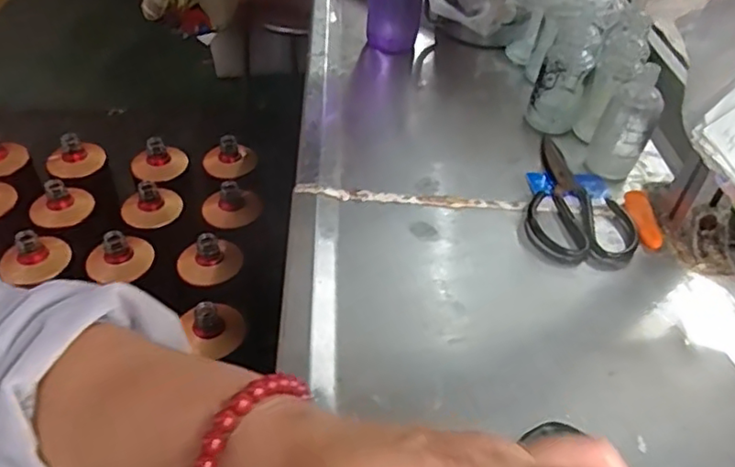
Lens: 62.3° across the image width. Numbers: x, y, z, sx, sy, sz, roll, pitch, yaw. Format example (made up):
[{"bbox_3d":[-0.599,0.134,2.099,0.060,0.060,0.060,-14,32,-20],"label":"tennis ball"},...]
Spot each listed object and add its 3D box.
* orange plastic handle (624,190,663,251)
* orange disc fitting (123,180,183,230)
[{"bbox_3d":[0.279,-0.016,0.615,0.021,0.016,0.070,4,44,1],"label":"orange plastic handle"},{"bbox_3d":[-0.292,-0.046,0.819,0.079,0.050,0.061,-16,48,-19],"label":"orange disc fitting"}]

